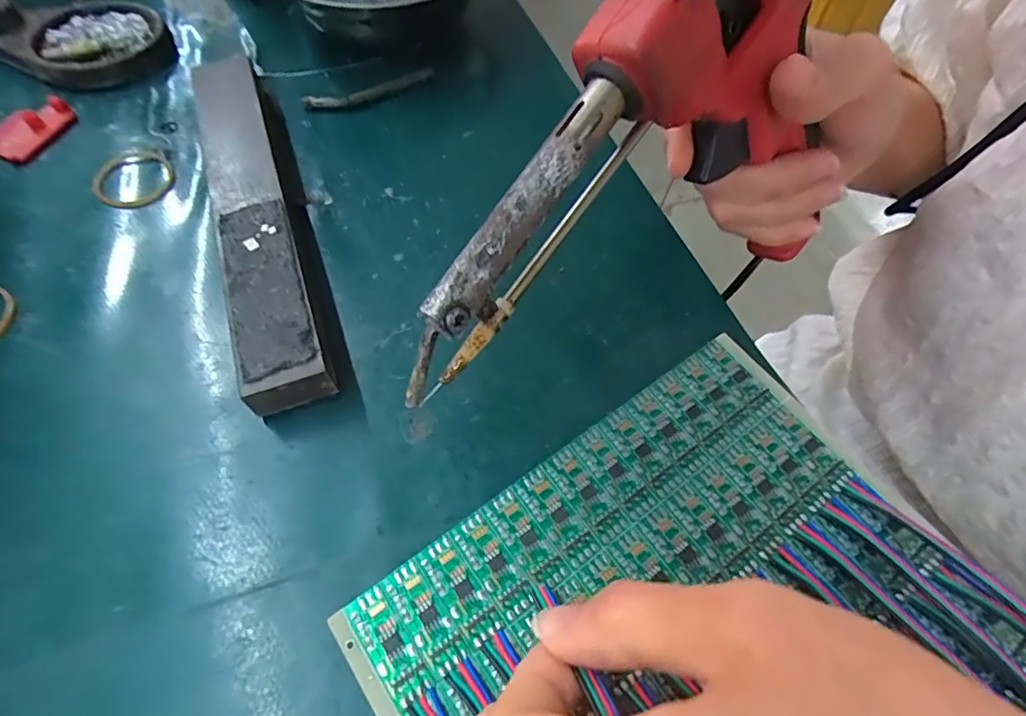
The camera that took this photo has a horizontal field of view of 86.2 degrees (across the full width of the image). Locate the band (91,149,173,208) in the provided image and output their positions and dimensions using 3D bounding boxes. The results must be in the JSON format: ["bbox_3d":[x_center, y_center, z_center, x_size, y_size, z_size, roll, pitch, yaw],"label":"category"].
[{"bbox_3d":[-0.174,-0.083,0.251,0.032,0.004,0.041,-29,64,-18],"label":"band"}]

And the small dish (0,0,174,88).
[{"bbox_3d":[-0.233,-0.176,0.302,0.080,0.011,0.070,31,63,16],"label":"small dish"}]

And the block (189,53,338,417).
[{"bbox_3d":[-0.108,-0.065,0.230,0.030,0.021,0.192,-18,61,-12],"label":"block"}]

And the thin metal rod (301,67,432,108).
[{"bbox_3d":[-0.072,-0.137,0.281,0.067,0.007,0.010,-24,62,-15],"label":"thin metal rod"}]

